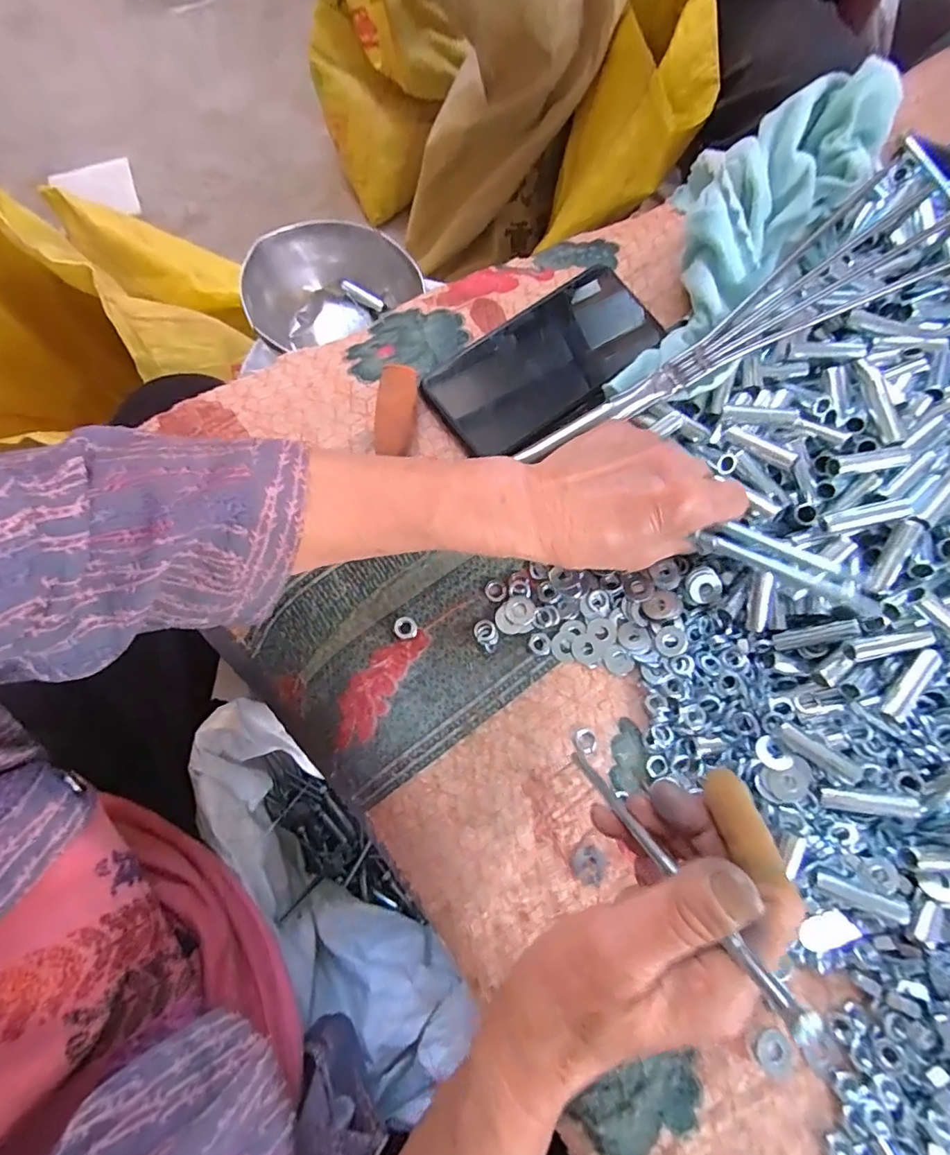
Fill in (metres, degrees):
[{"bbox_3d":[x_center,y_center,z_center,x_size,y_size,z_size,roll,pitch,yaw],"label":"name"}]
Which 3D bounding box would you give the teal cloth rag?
[{"bbox_3d":[0.172,-0.222,0.356,0.090,0.074,0.256,35,77,7],"label":"teal cloth rag"}]

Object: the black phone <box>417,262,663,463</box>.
[{"bbox_3d":[0.051,-0.142,0.360,0.157,0.012,0.083,-35,83,-6],"label":"black phone"}]

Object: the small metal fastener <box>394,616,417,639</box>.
[{"bbox_3d":[-0.041,0.030,0.322,0.013,0.006,0.013,0,75,-2],"label":"small metal fastener"}]

